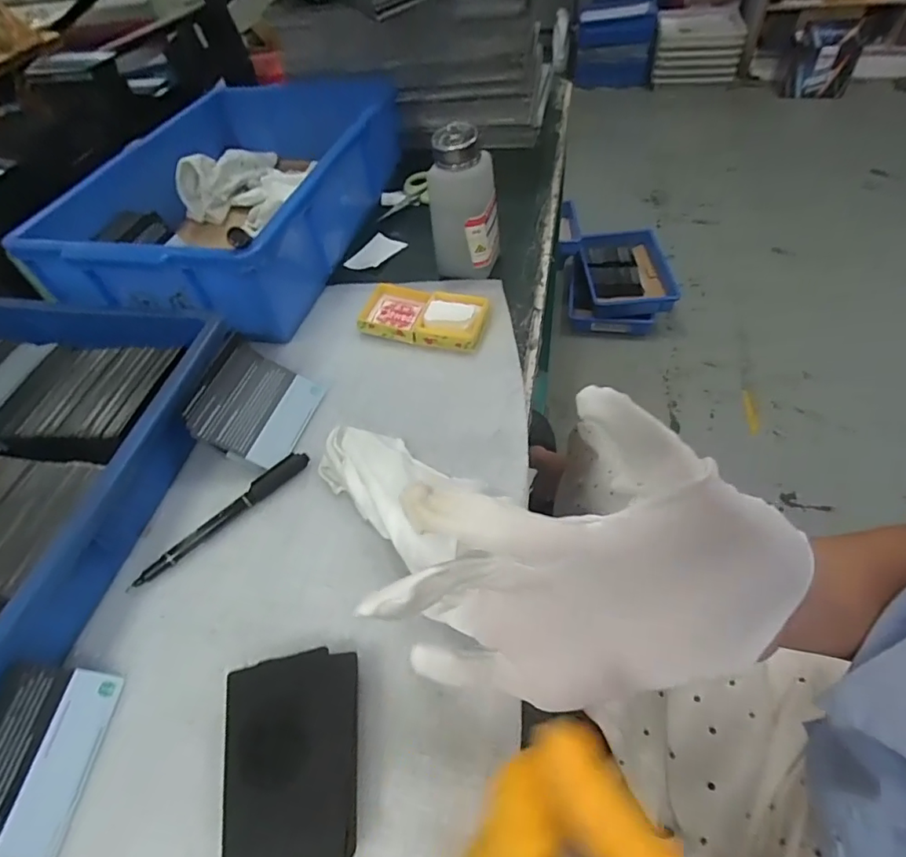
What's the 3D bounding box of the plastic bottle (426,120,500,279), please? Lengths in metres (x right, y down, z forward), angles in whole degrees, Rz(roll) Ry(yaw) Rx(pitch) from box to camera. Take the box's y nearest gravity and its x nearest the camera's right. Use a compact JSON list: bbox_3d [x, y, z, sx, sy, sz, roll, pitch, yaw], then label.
[{"bbox_3d":[0.014,-0.201,0.471,0.058,0.124,0.048,16,55,15],"label":"plastic bottle"}]

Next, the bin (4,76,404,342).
[{"bbox_3d":[-0.204,-0.249,0.536,0.216,0.095,0.378,10,52,14],"label":"bin"}]

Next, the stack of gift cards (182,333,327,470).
[{"bbox_3d":[-0.151,-0.020,0.391,0.069,0.039,0.089,14,54,13],"label":"stack of gift cards"}]

